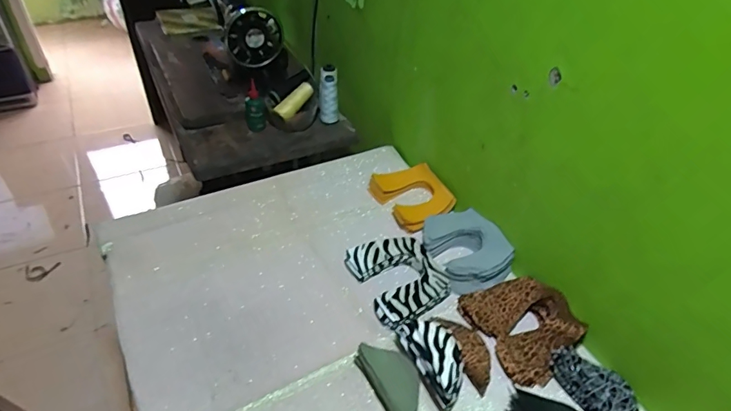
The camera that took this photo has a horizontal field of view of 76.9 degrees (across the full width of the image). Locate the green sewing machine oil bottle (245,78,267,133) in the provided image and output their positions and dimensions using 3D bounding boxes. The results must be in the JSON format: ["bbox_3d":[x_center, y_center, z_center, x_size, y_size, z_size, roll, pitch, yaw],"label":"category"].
[{"bbox_3d":[-0.257,-0.238,1.060,0.046,0.115,0.038,-8,44,-12],"label":"green sewing machine oil bottle"}]

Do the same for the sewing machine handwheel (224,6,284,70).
[{"bbox_3d":[-0.255,-0.391,1.074,0.131,0.136,0.031,-17,46,-23],"label":"sewing machine handwheel"}]

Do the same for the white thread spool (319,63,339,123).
[{"bbox_3d":[-0.088,-0.263,1.110,0.046,0.120,0.048,-1,43,-5],"label":"white thread spool"}]

